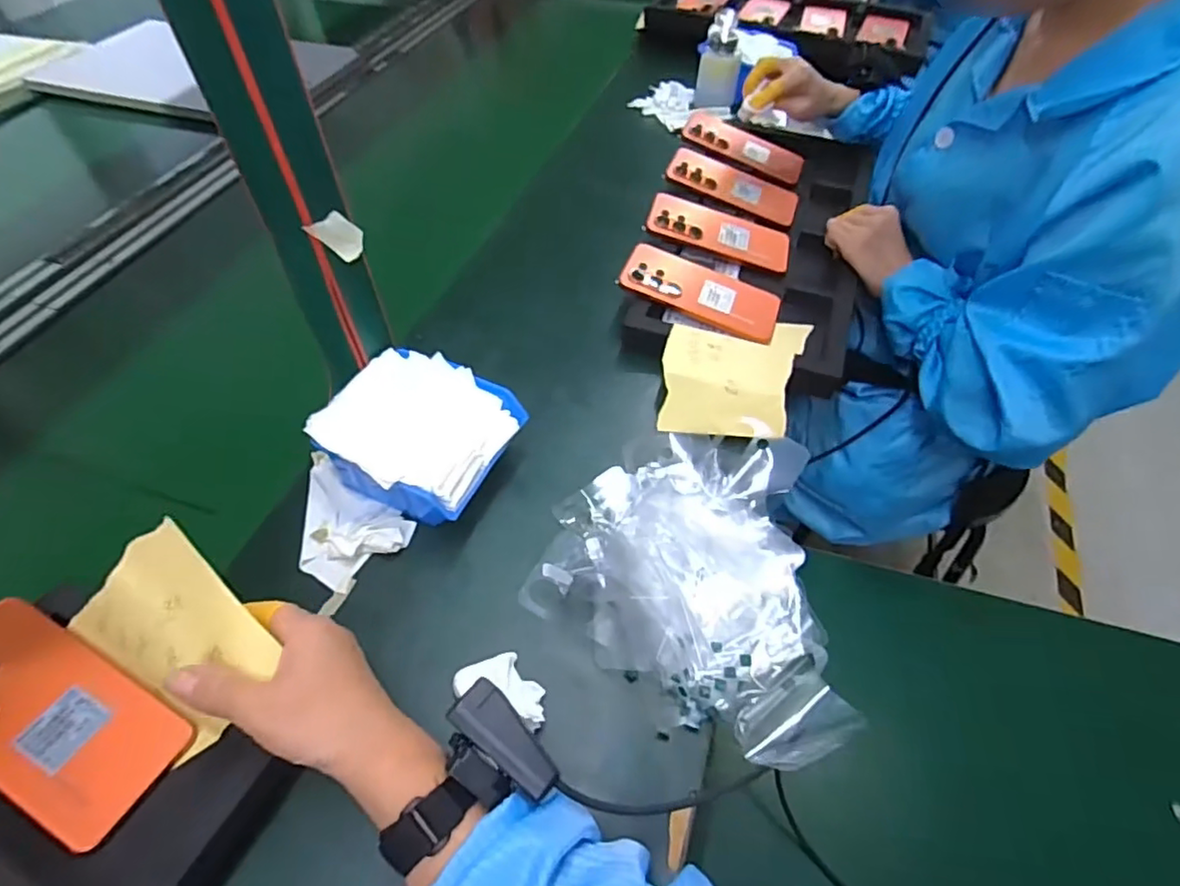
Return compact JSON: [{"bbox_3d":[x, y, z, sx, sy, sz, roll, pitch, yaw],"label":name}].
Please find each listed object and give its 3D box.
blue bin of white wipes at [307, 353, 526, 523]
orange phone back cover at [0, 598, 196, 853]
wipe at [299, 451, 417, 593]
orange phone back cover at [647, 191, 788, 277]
[{"bbox_3d":[-0.141,-0.003,0.526,0.138,0.074,0.127,19,55,15],"label":"blue bin of white wipes"},{"bbox_3d":[-0.333,0.164,0.377,0.167,0.009,0.077,30,57,10],"label":"orange phone back cover"},{"bbox_3d":[-0.213,0.065,0.510,0.124,0.014,0.079,28,58,21],"label":"wipe"},{"bbox_3d":[0.156,-0.256,0.740,0.171,0.010,0.091,18,53,-1],"label":"orange phone back cover"}]

